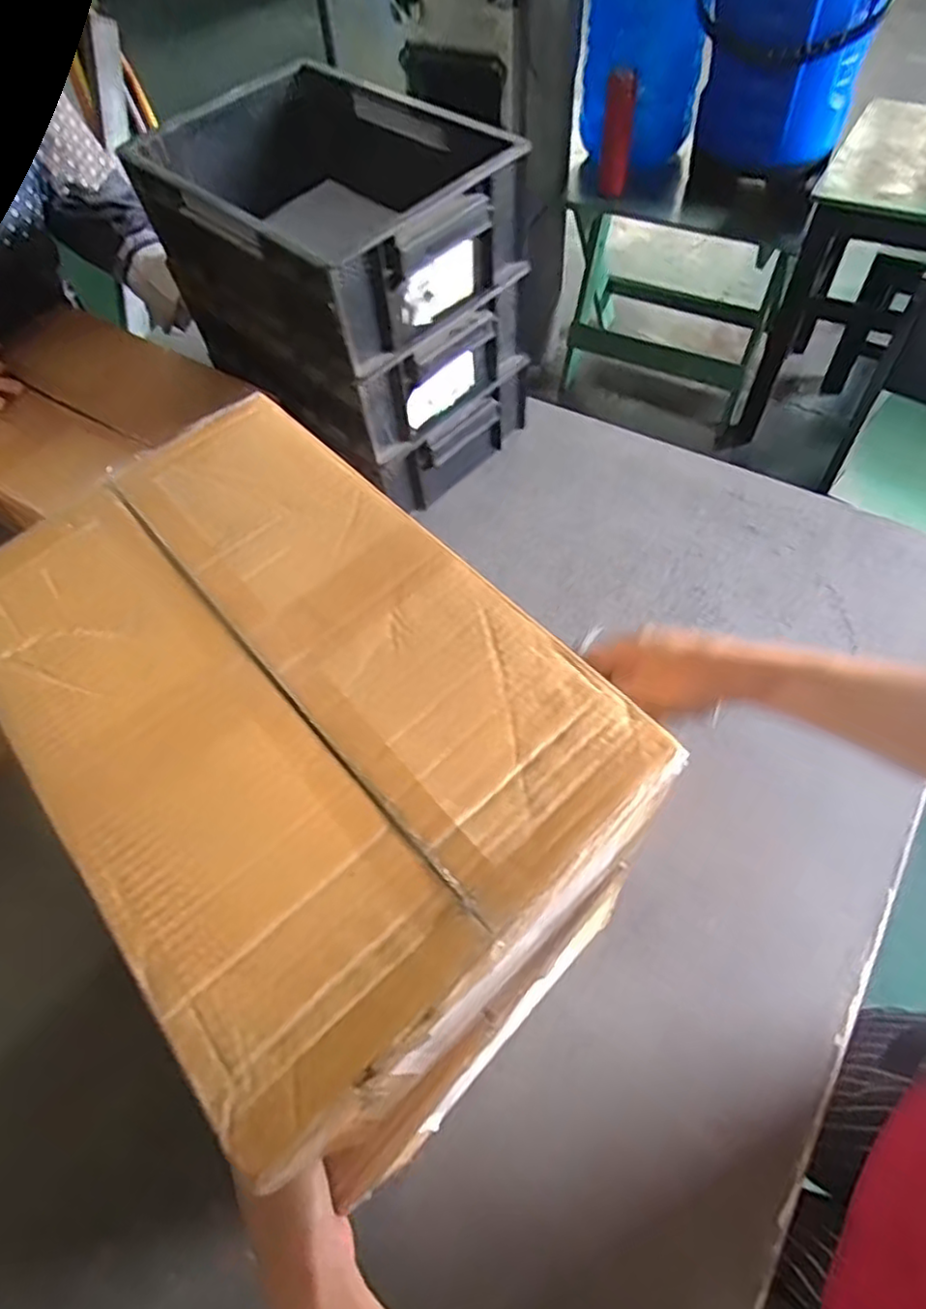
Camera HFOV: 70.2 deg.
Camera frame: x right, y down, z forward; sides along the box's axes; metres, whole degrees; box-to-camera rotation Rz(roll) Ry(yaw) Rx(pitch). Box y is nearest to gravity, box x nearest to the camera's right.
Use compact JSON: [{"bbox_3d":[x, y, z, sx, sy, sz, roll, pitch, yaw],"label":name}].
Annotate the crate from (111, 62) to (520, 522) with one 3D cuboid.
[{"bbox_3d":[-0.127,-0.386,0.749,0.243,0.335,0.330,-41,63,-19],"label":"crate"}]

